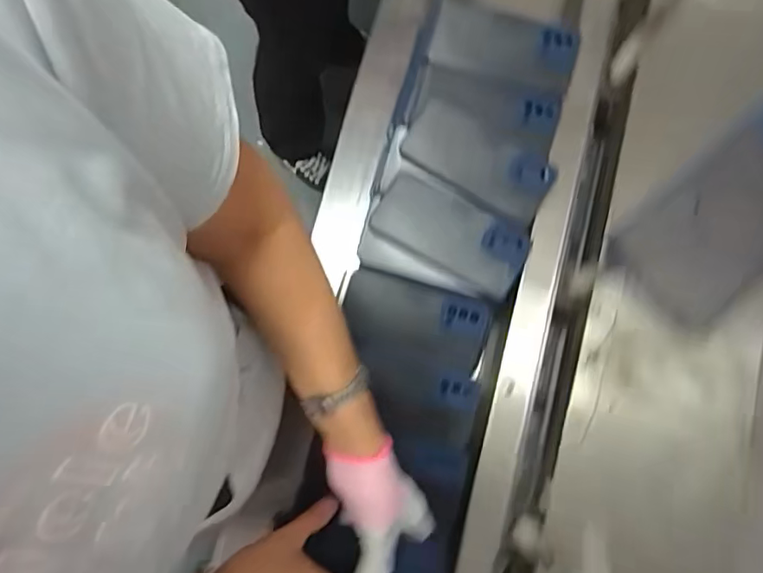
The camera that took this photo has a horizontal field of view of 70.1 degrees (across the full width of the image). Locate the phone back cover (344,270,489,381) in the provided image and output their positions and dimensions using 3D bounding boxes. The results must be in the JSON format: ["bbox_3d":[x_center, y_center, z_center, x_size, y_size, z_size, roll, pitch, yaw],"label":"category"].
[{"bbox_3d":[0.035,0.037,0.570,0.150,0.006,0.076,14,91,7],"label":"phone back cover"}]

